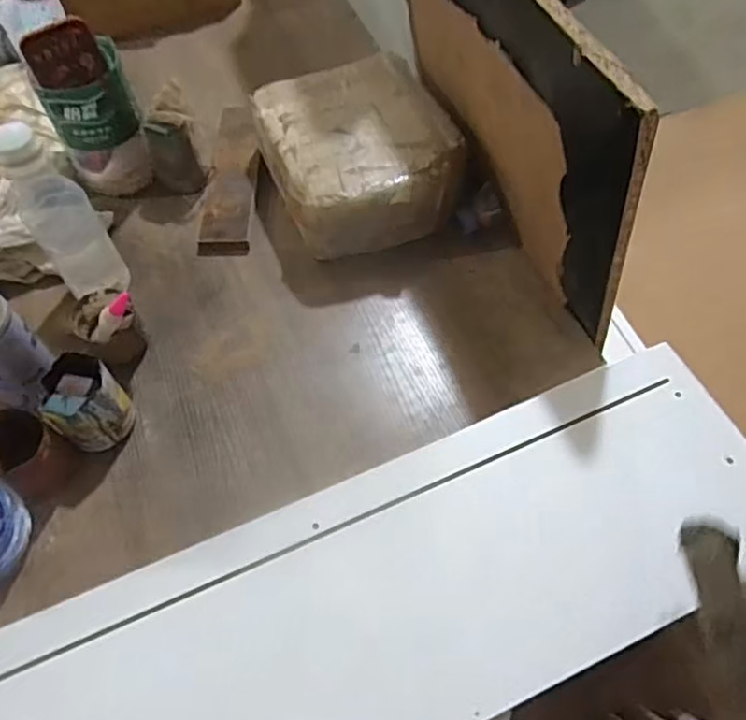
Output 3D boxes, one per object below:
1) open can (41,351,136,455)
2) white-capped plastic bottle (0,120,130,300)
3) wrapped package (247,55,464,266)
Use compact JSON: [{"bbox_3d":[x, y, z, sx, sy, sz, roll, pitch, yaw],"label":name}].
[{"bbox_3d":[-0.277,0.042,0.597,0.068,0.087,0.074,-1,60,2],"label":"open can"},{"bbox_3d":[-0.313,-0.141,0.633,0.063,0.208,0.061,-1,60,2],"label":"white-capped plastic bottle"},{"bbox_3d":[-0.021,-0.244,0.754,0.203,0.105,0.245,-19,61,-9],"label":"wrapped package"}]

